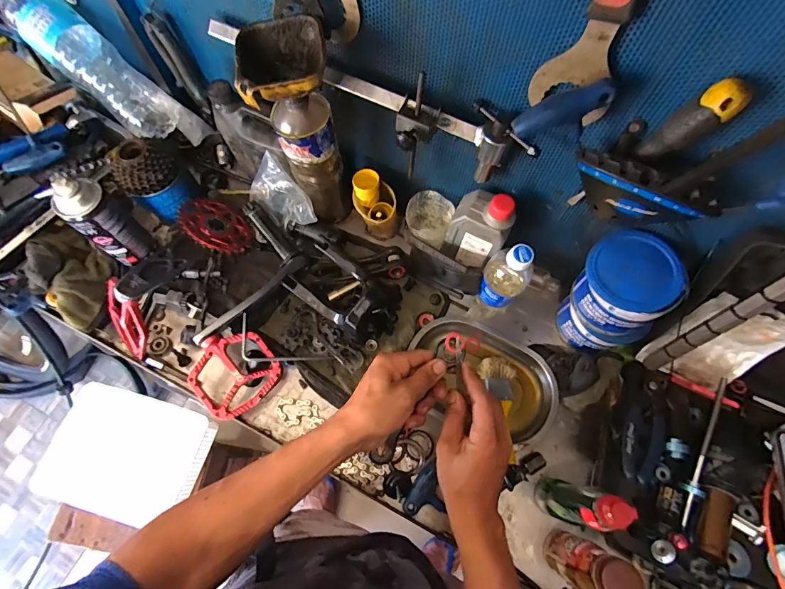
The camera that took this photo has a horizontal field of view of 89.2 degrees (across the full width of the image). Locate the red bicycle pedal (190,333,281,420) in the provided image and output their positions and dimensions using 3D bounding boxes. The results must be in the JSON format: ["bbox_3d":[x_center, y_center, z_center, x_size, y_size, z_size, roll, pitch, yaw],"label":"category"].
[{"bbox_3d":[-0.227,0.108,0.566,0.111,0.016,0.112,-38,88,-15],"label":"red bicycle pedal"}]

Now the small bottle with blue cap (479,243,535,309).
[{"bbox_3d":[0.161,-0.026,0.565,0.060,0.148,0.065,20,69,7],"label":"small bottle with blue cap"}]

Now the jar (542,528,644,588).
[{"bbox_3d":[0.215,0.304,0.446,0.040,0.148,0.046,36,72,13],"label":"jar"}]

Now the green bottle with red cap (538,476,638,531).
[{"bbox_3d":[0.216,0.243,0.463,0.044,0.151,0.043,14,69,5],"label":"green bottle with red cap"}]

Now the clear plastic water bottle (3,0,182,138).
[{"bbox_3d":[-0.493,-0.386,0.646,0.307,0.074,0.097,44,71,-18],"label":"clear plastic water bottle"}]

